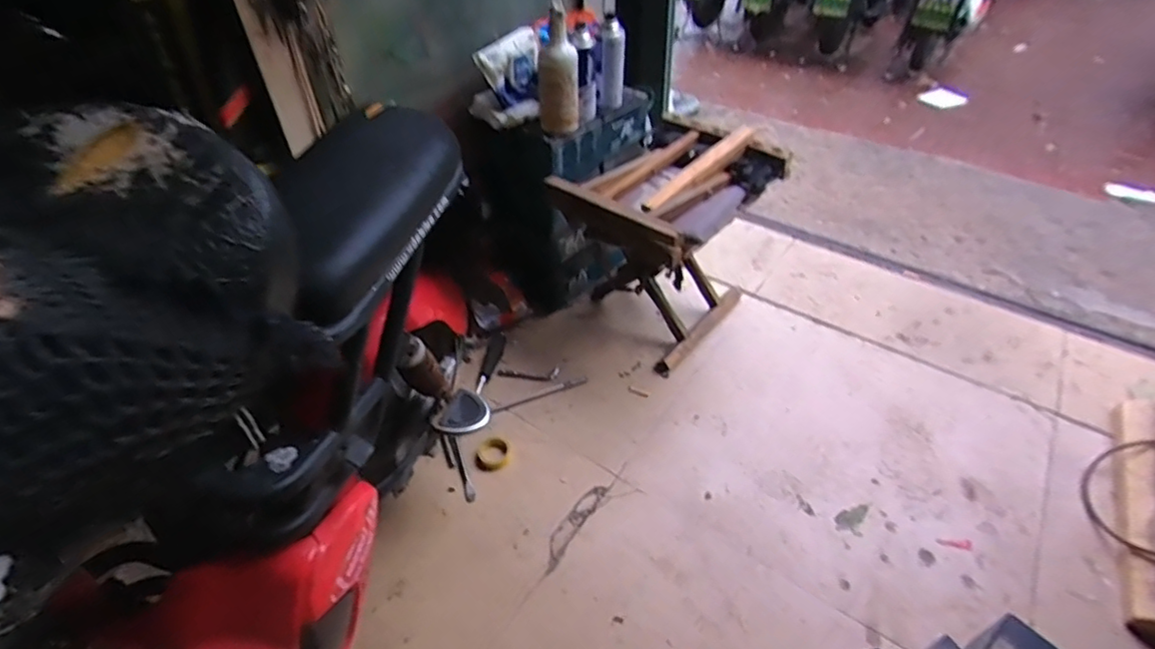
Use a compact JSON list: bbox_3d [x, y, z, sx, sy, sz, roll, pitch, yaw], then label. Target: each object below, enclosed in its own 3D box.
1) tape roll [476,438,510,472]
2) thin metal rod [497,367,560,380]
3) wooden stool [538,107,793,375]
[{"bbox_3d":[-0.144,0.218,0.966,0.056,0.017,0.058,-1,45,1],"label":"tape roll"},{"bbox_3d":[-0.096,0.097,1.110,0.120,0.005,0.030,0,42,0],"label":"thin metal rod"},{"bbox_3d":[0.174,-0.170,1.138,0.290,0.357,0.373,33,52,29],"label":"wooden stool"}]

